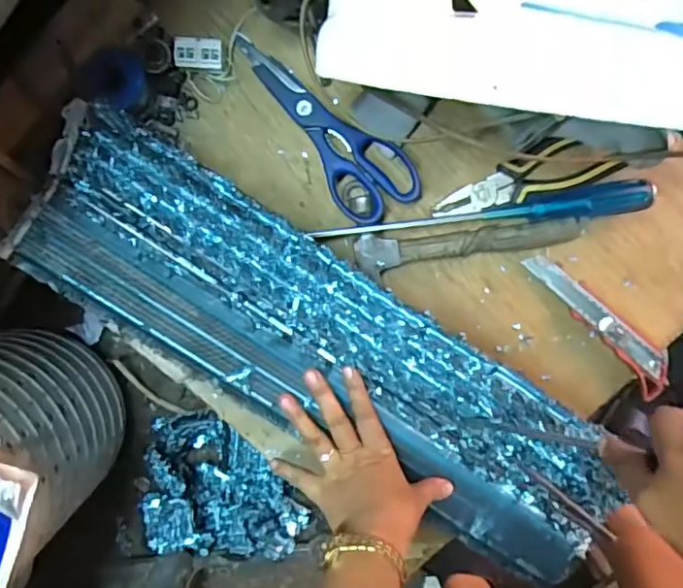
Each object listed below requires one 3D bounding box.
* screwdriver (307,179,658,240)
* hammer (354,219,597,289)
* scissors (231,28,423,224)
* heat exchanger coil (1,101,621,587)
[{"bbox_3d":[0.116,-0.069,0.488,0.284,0.028,0.025,-6,98,4],"label":"screwdriver"},{"bbox_3d":[0.113,-0.040,0.499,0.198,0.025,0.050,-6,98,4],"label":"hammer"},{"bbox_3d":[-0.008,-0.152,0.485,0.071,0.022,0.191,-32,95,8],"label":"scissors"},{"bbox_3d":[0.003,0.062,0.486,0.565,0.031,0.149,34,99,-9],"label":"heat exchanger coil"}]

